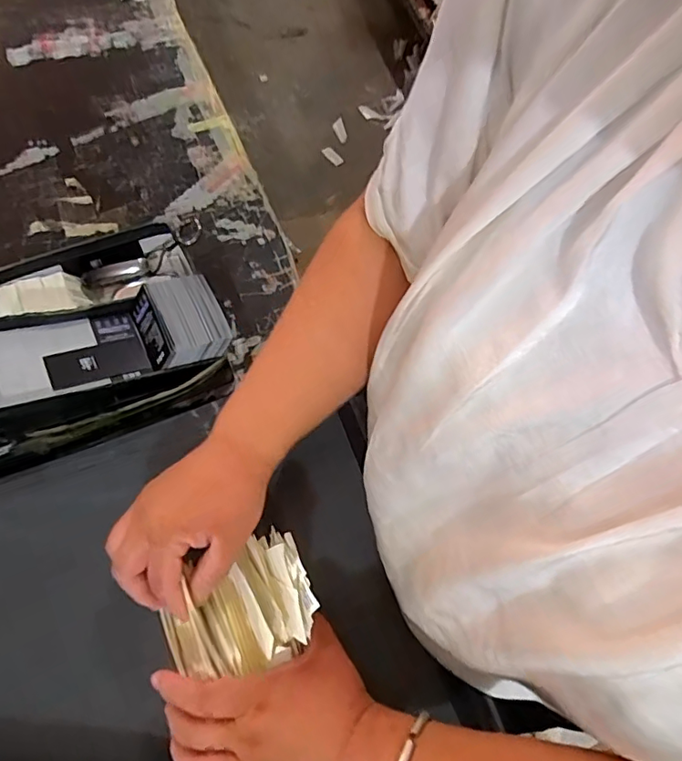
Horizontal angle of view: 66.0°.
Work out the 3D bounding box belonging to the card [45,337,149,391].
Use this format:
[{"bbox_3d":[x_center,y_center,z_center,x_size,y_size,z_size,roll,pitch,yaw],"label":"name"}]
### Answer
[{"bbox_3d":[-0.236,-0.018,0.510,0.087,0.004,0.043,-18,63,-27],"label":"card"}]

